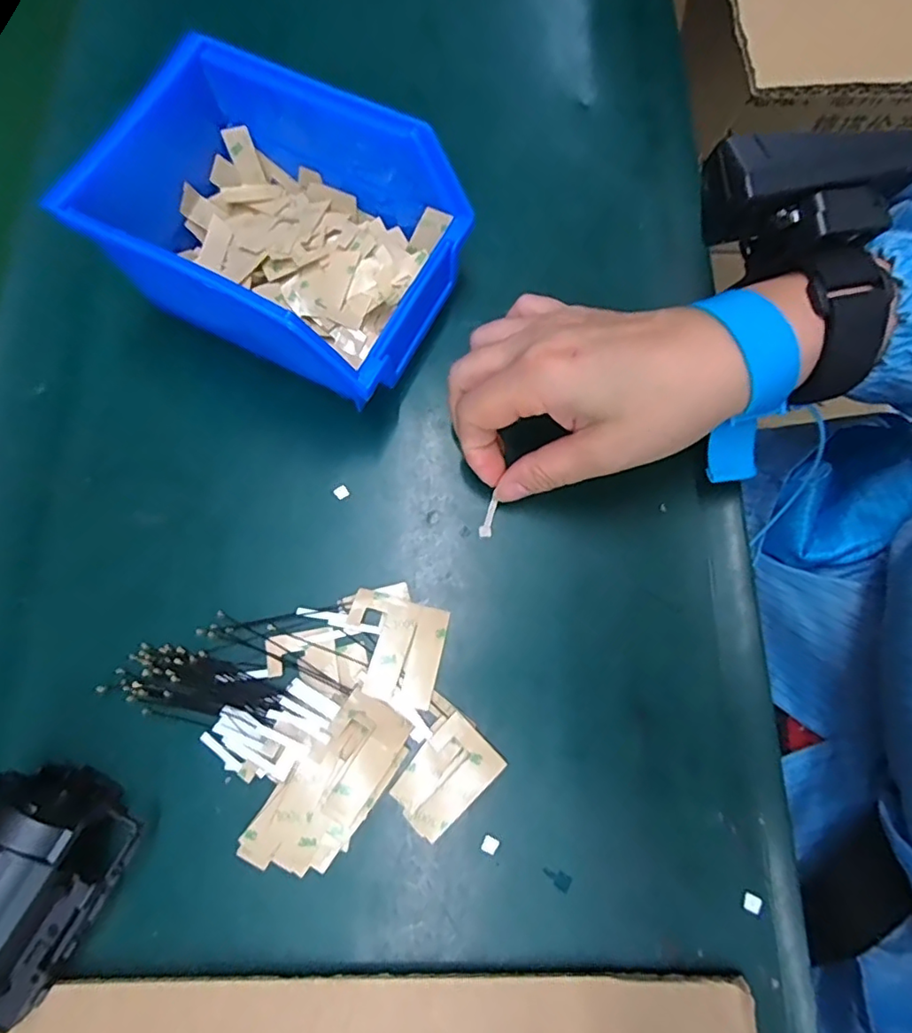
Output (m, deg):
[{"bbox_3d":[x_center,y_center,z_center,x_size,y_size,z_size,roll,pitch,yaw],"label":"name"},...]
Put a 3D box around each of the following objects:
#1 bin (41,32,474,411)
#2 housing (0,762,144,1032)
[{"bbox_3d":[-0.087,-0.128,0.265,0.165,0.071,0.116,26,75,7],"label":"bin"},{"bbox_3d":[-0.153,0.131,0.202,0.052,0.040,0.071,24,75,6],"label":"housing"}]

